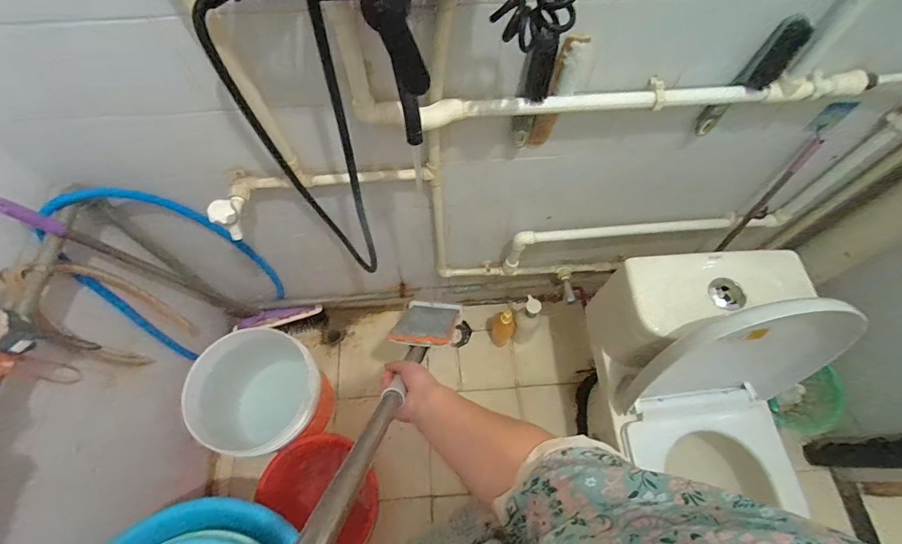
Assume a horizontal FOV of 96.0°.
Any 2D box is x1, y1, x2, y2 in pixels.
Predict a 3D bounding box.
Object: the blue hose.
[{"bbox_3d":[-0.627,0.004,0.941,0.074,0.568,0.319,42,71,18],"label":"blue hose"}]

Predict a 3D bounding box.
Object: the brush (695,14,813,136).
[{"bbox_3d":[0.494,-0.311,0.675,0.070,0.218,0.032,-4,64,-2],"label":"brush"}]

